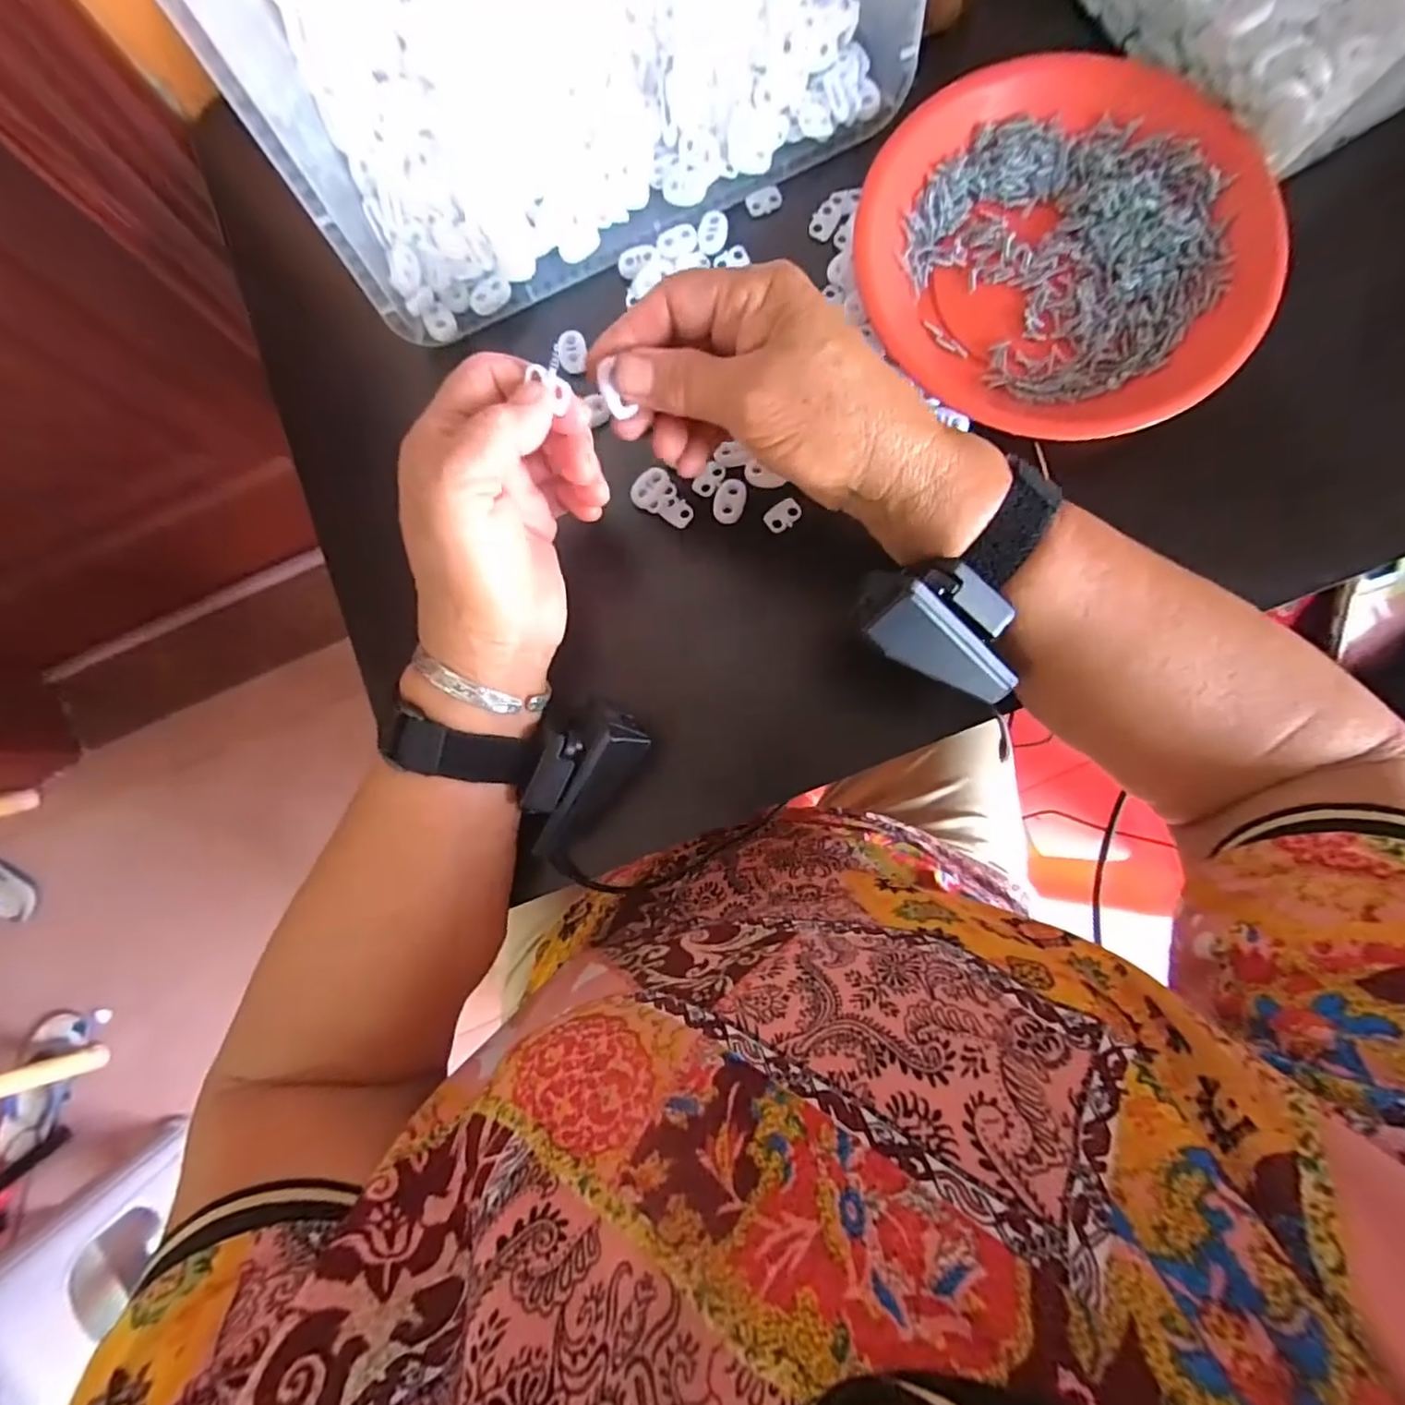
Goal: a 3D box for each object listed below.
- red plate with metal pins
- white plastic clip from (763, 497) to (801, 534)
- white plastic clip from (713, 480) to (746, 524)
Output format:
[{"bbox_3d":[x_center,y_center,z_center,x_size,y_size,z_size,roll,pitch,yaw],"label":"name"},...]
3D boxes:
[{"bbox_3d":[0.177,-0.221,0.309,0.178,0.026,0.186,0,83,3],"label":"red plate with metal pins"},{"bbox_3d":[0.041,-0.096,0.319,0.019,0.004,0.014,-30,83,-1],"label":"white plastic clip"},{"bbox_3d":[0.014,-0.103,0.320,0.015,0.004,0.023,16,84,4],"label":"white plastic clip"}]

